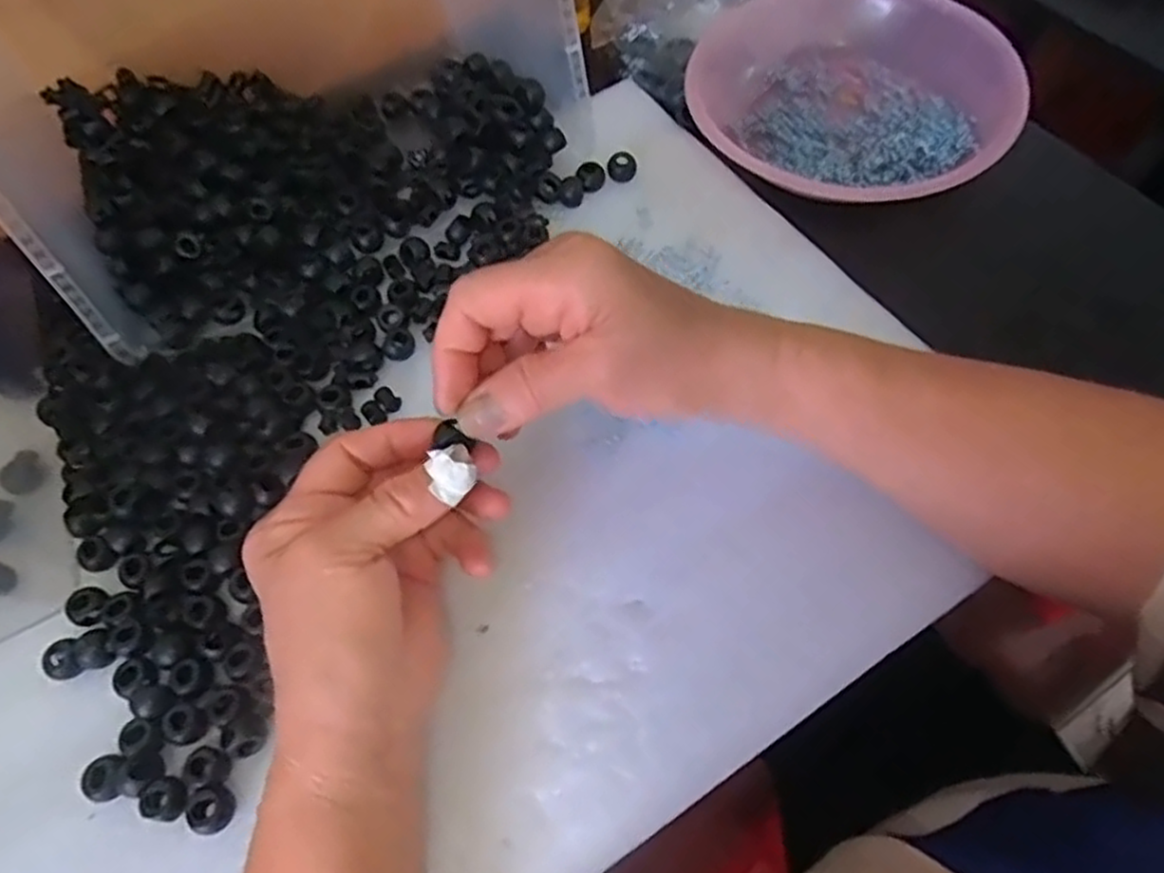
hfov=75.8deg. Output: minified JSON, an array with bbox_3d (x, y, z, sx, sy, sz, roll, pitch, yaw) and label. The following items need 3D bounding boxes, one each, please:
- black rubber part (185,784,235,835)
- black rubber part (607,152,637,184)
[{"bbox_3d":[-0.147,0.148,0.297,0.016,0.008,0.018,5,63,5],"label":"black rubber part"},{"bbox_3d":[0.024,-0.164,0.454,0.017,0.008,0.017,0,63,3],"label":"black rubber part"}]

